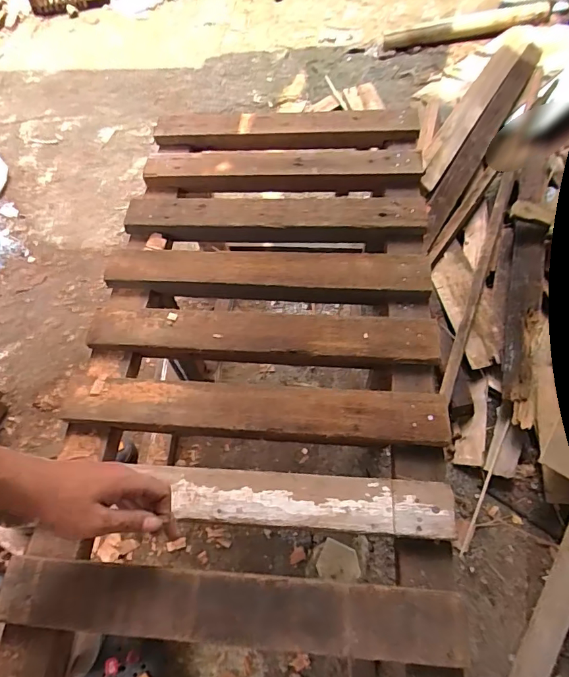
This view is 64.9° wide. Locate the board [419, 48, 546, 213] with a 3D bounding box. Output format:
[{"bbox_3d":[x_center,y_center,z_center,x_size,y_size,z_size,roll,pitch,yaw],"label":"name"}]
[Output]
[{"bbox_3d":[0.537,-0.606,1.234,0.119,0.067,0.765,27,67,19],"label":"board"}]

